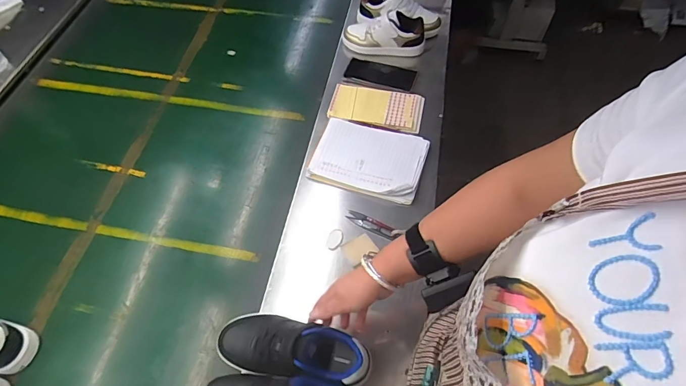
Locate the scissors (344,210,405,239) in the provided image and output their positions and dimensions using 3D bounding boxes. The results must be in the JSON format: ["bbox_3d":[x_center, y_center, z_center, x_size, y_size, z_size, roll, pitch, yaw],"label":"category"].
[{"bbox_3d":[0.057,0.057,0.715,0.105,0.017,0.024,22,62,14],"label":"scissors"}]

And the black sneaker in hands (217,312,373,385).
[{"bbox_3d":[-0.072,0.218,0.563,0.219,0.081,0.081,5,59,11],"label":"black sneaker in hands"}]

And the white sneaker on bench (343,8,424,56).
[{"bbox_3d":[0.093,-0.381,0.948,0.194,0.099,0.085,5,58,19],"label":"white sneaker on bench"}]

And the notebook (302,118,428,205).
[{"bbox_3d":[0.052,-0.071,0.785,0.210,0.025,0.155,15,60,11],"label":"notebook"}]

